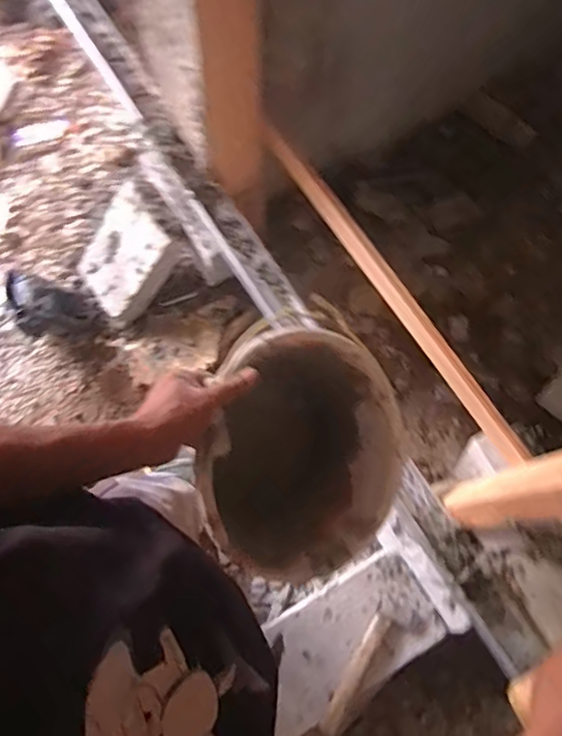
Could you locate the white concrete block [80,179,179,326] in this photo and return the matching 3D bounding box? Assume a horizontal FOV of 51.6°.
[{"bbox_3d":[-0.389,-0.285,1.477,0.212,0.075,0.300,46,122,8],"label":"white concrete block"}]

